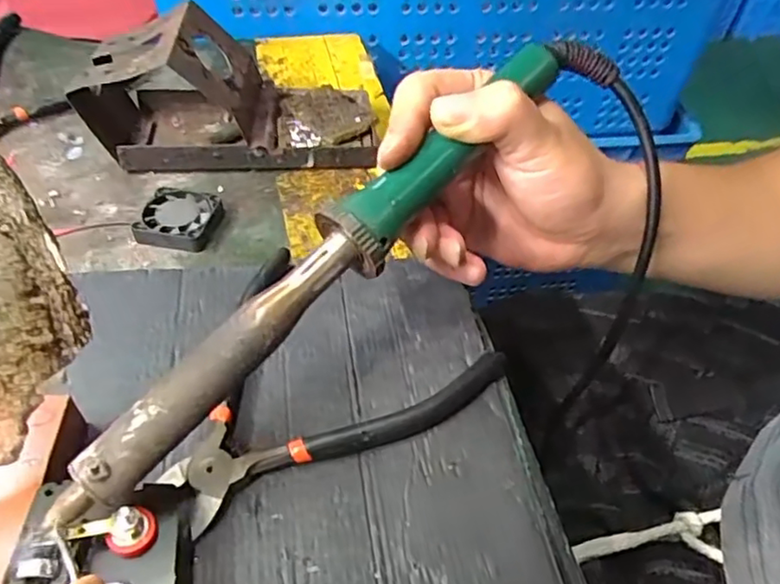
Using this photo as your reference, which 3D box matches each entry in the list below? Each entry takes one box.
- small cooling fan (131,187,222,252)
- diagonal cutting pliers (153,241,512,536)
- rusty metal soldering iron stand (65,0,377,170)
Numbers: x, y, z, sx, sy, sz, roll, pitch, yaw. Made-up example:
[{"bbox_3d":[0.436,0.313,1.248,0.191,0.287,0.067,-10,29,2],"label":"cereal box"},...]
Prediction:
[{"bbox_3d":[-0.121,-0.042,0.358,0.041,0.010,0.039,9,47,4],"label":"small cooling fan"},{"bbox_3d":[-0.035,0.048,0.273,0.130,0.013,0.132,24,49,17],"label":"diagonal cutting pliers"},{"bbox_3d":[-0.096,-0.127,0.394,0.175,0.080,0.078,-2,47,-6],"label":"rusty metal soldering iron stand"}]

